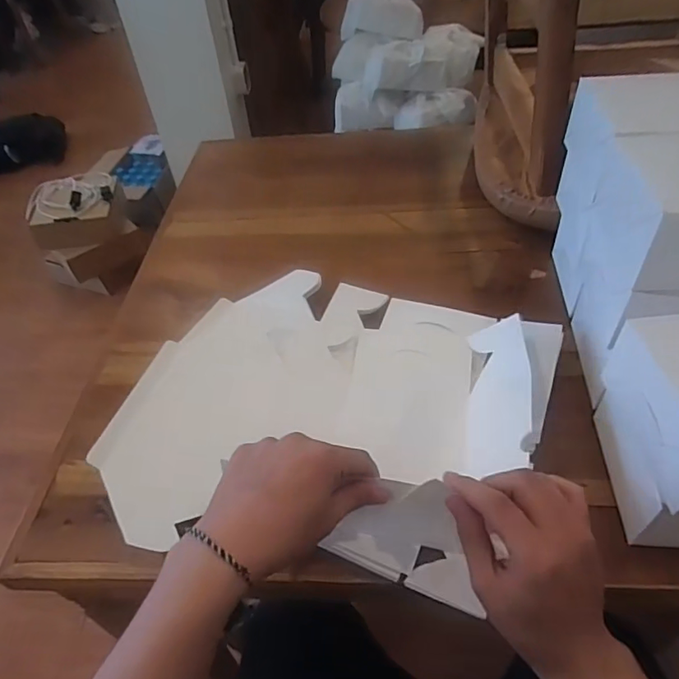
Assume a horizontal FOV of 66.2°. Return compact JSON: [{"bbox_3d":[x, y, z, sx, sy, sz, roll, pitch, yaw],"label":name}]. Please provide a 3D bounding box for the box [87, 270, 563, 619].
[{"bbox_3d":[-0.008,0.065,0.493,0.365,0.052,0.332,14,49,18],"label":"box"}]

